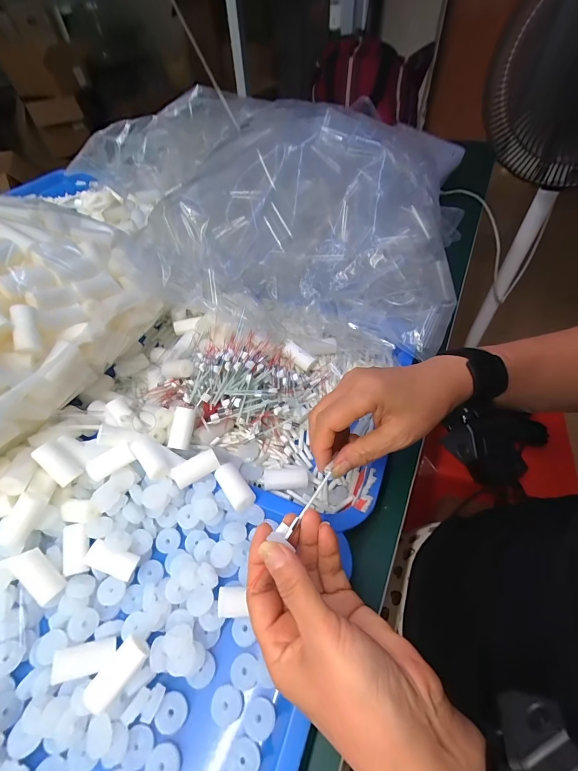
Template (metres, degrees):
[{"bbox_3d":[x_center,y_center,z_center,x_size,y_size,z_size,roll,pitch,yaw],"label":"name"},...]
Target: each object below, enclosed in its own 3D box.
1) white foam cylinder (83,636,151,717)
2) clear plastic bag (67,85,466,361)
[{"bbox_3d":[-0.117,0.199,0.233,0.022,0.023,0.042,31,58,26],"label":"white foam cylinder"},{"bbox_3d":[-0.003,-0.238,0.454,0.439,0.193,0.318,7,51,9],"label":"clear plastic bag"}]

